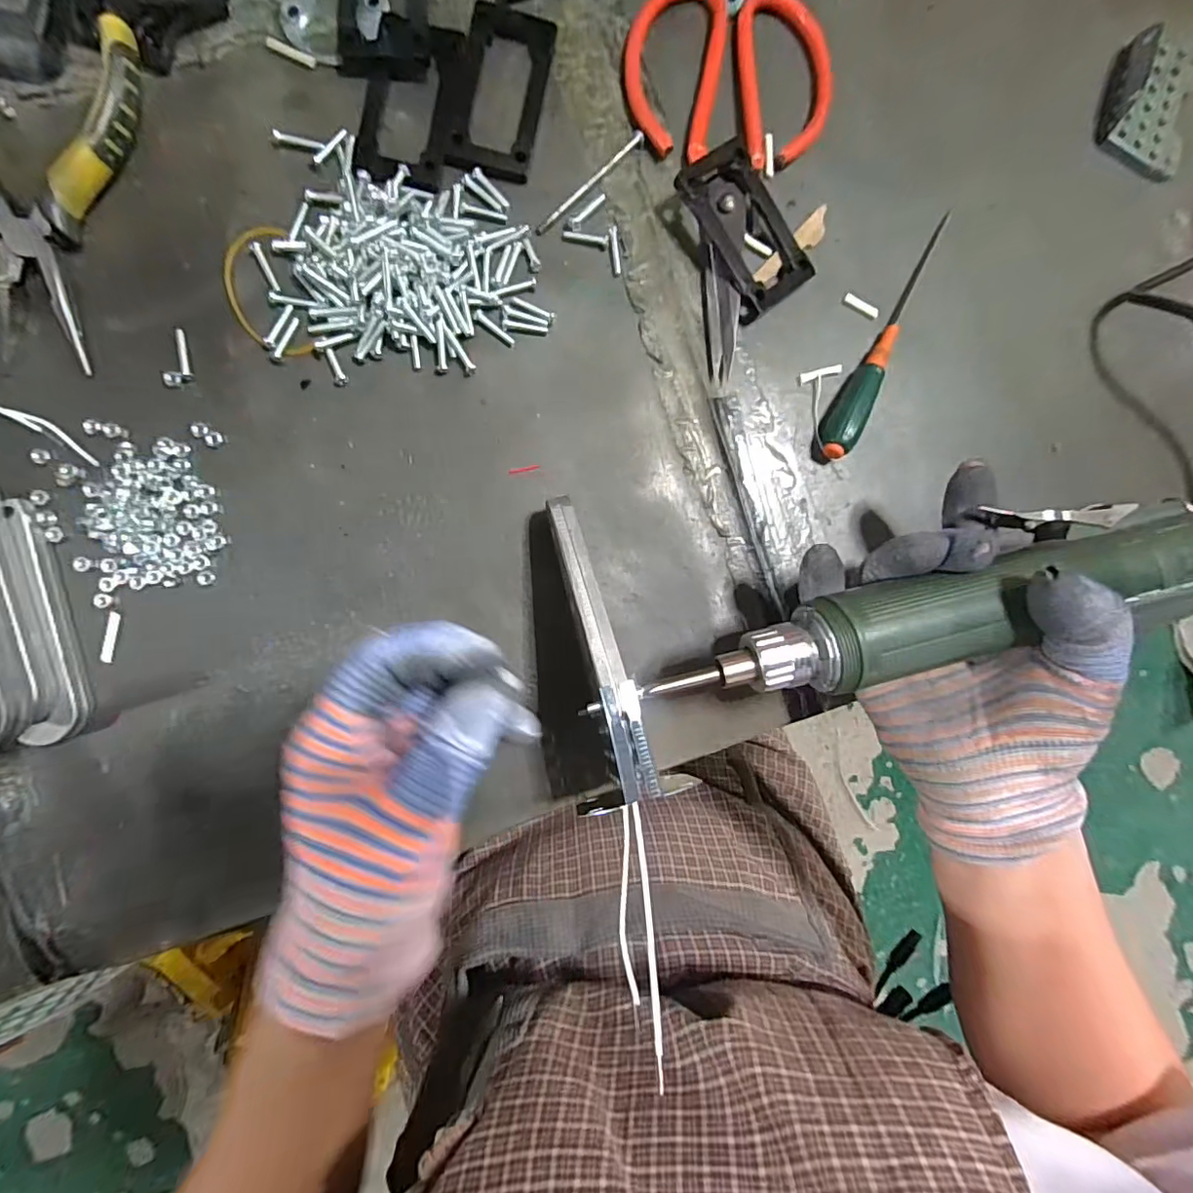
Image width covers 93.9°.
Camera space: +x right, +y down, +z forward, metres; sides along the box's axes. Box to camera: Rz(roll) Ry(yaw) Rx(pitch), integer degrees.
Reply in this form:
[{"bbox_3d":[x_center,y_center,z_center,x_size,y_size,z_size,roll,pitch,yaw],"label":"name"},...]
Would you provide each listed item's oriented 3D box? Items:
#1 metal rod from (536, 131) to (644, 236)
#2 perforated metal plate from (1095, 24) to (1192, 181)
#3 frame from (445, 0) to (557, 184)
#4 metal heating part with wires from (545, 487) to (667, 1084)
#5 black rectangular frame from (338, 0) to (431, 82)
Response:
[{"bbox_3d":[-0.003,-0.208,0.279,0.006,0.004,0.074,45,86,-4],"label":"metal rod"},{"bbox_3d":[0.307,-0.272,0.302,0.048,0.016,0.072,17,89,-6],"label":"perforated metal plate"},{"bbox_3d":[-0.047,-0.249,0.274,0.040,0.005,0.084,11,89,-6],"label":"frame"},{"bbox_3d":[0.007,0.052,0.218,0.022,0.020,0.206,-9,72,-6],"label":"metal heating part with wires"},{"bbox_3d":[-0.102,-0.288,0.265,0.043,0.009,0.075,-2,91,-6],"label":"black rectangular frame"}]

